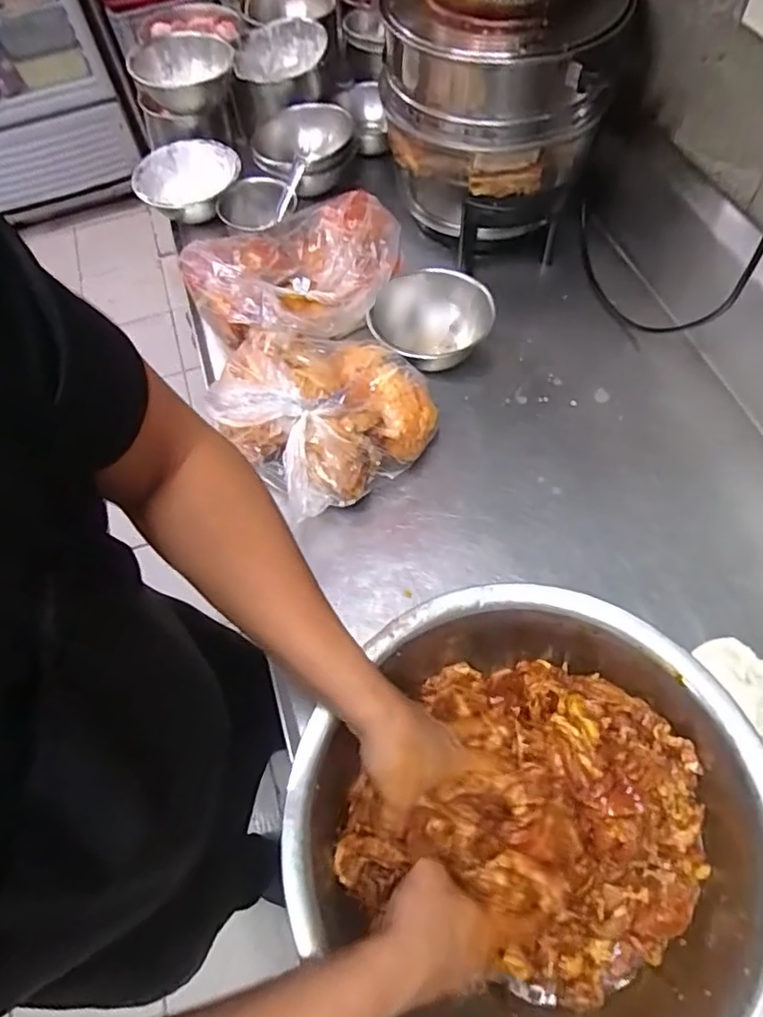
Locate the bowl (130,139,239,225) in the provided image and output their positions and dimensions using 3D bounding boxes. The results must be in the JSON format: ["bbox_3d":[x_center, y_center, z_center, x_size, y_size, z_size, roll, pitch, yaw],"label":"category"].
[{"bbox_3d":[-0.319,-0.542,0.998,0.142,0.075,0.147,4,62,5],"label":"bowl"}]

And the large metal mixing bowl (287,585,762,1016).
[{"bbox_3d":[0.134,0.265,0.499,0.338,0.113,0.358,-1,61,3],"label":"large metal mixing bowl"}]

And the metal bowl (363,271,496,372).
[{"bbox_3d":[0.065,-0.250,0.828,0.166,0.070,0.166,8,62,8],"label":"metal bowl"}]

